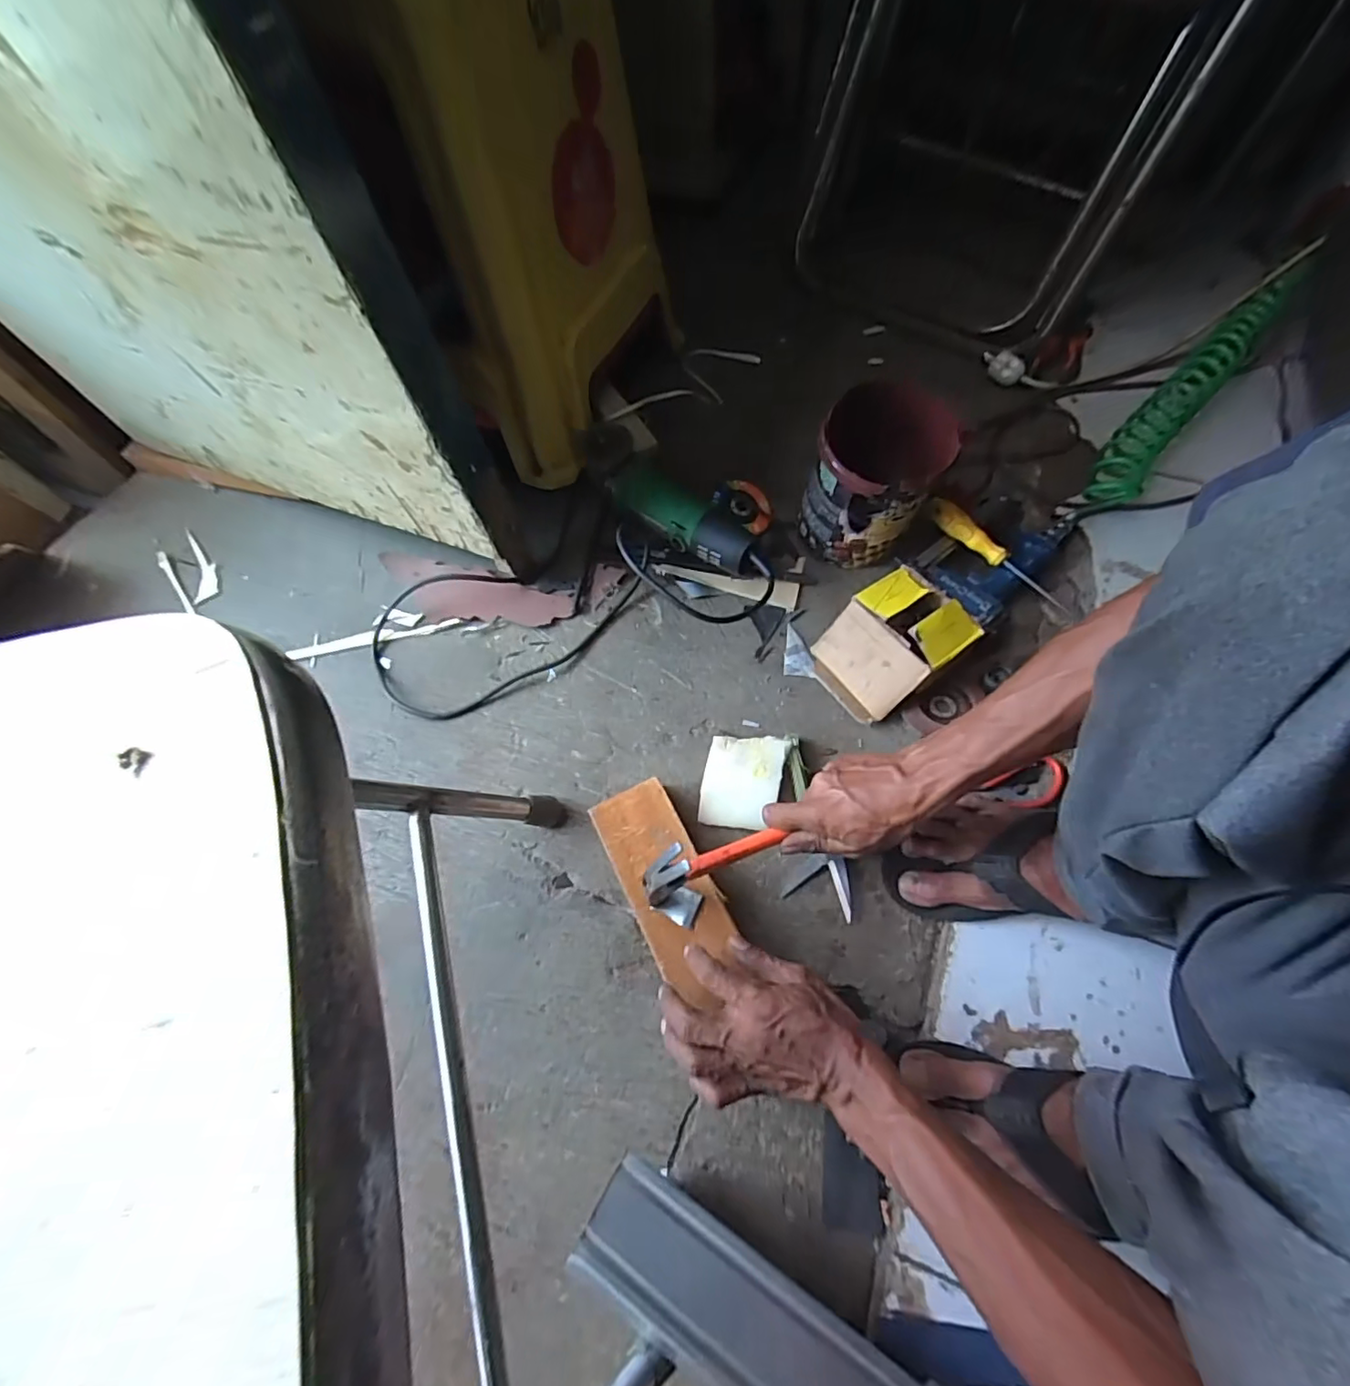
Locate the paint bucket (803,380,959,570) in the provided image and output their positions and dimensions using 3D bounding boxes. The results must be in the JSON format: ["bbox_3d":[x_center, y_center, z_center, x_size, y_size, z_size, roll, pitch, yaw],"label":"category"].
[{"bbox_3d":[0.220,-0.231,0.665,0.128,0.176,0.126,0,64,1],"label":"paint bucket"}]

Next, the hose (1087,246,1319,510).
[{"bbox_3d":[0.686,-0.411,0.769,0.071,0.090,0.513,40,71,18],"label":"hose"}]

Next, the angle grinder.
[{"bbox_3d":[-0.006,-0.241,0.717,0.257,0.097,0.082,33,69,15],"label":"angle grinder"}]

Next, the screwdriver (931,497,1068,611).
[{"bbox_3d":[0.386,-0.165,0.692,0.196,0.032,0.023,40,71,3],"label":"screwdriver"}]

